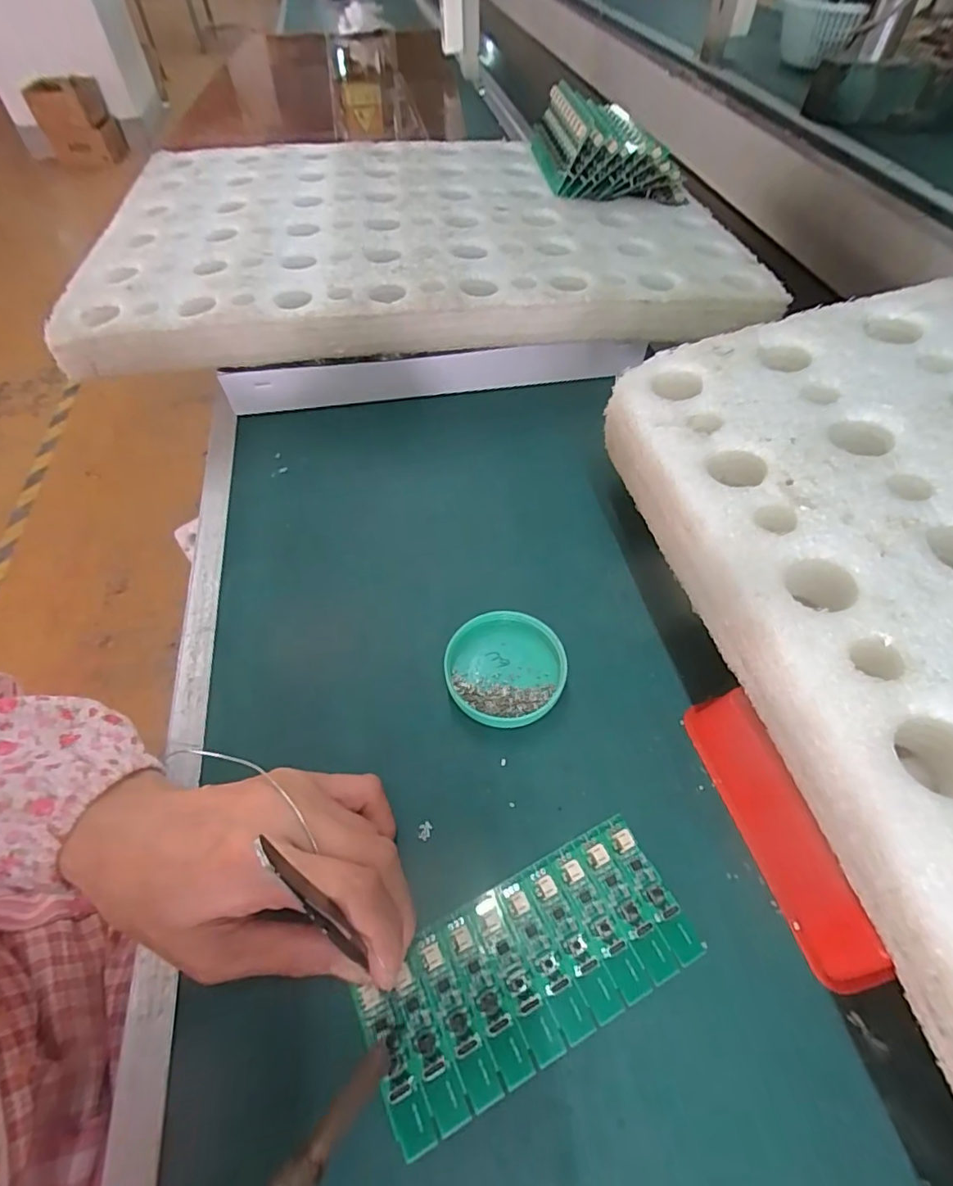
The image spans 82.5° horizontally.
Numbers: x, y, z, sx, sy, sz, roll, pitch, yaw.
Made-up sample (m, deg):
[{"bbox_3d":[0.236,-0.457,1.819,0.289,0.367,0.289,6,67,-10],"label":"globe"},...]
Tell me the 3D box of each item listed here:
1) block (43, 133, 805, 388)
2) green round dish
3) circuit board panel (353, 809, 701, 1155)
[{"bbox_3d":[-0.050,-0.332,0.494,0.531,0.038,0.352,-4,55,0],"label":"block"},{"bbox_3d":[0.016,0.042,0.304,0.064,0.012,0.064,-1,55,1],"label":"green round dish"},{"bbox_3d":[0.022,0.155,0.227,0.135,0.007,0.062,-25,58,-16],"label":"circuit board panel"}]

